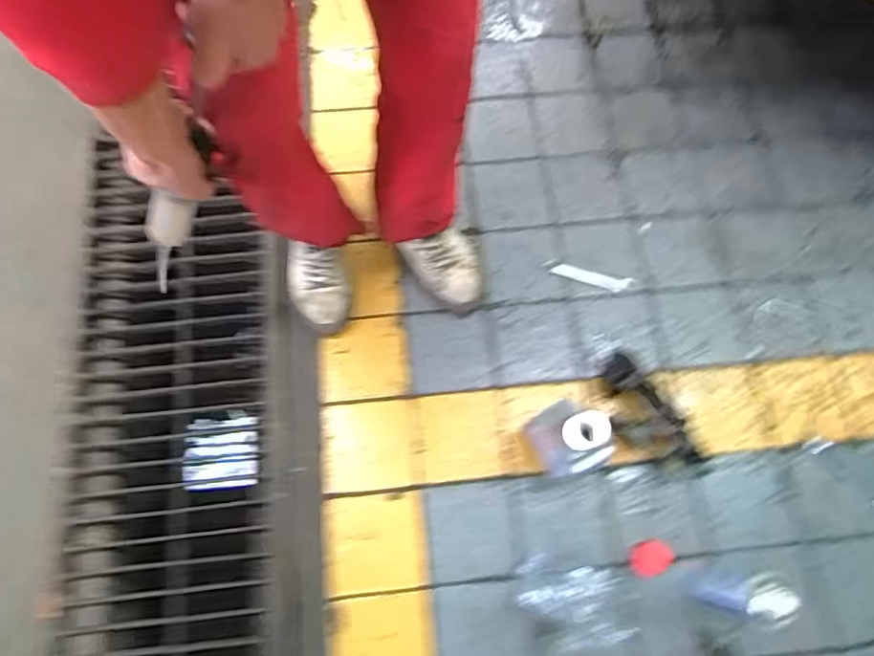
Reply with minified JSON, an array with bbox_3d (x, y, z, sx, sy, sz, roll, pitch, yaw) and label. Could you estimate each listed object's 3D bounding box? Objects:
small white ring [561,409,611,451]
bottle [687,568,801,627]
[{"bbox_3d":[0.203,0.139,0.753,0.065,0.019,0.051,-17,74,-8],"label":"small white ring"},{"bbox_3d":[0.446,0.385,0.812,0.077,0.185,0.070,20,73,7],"label":"bottle"}]

